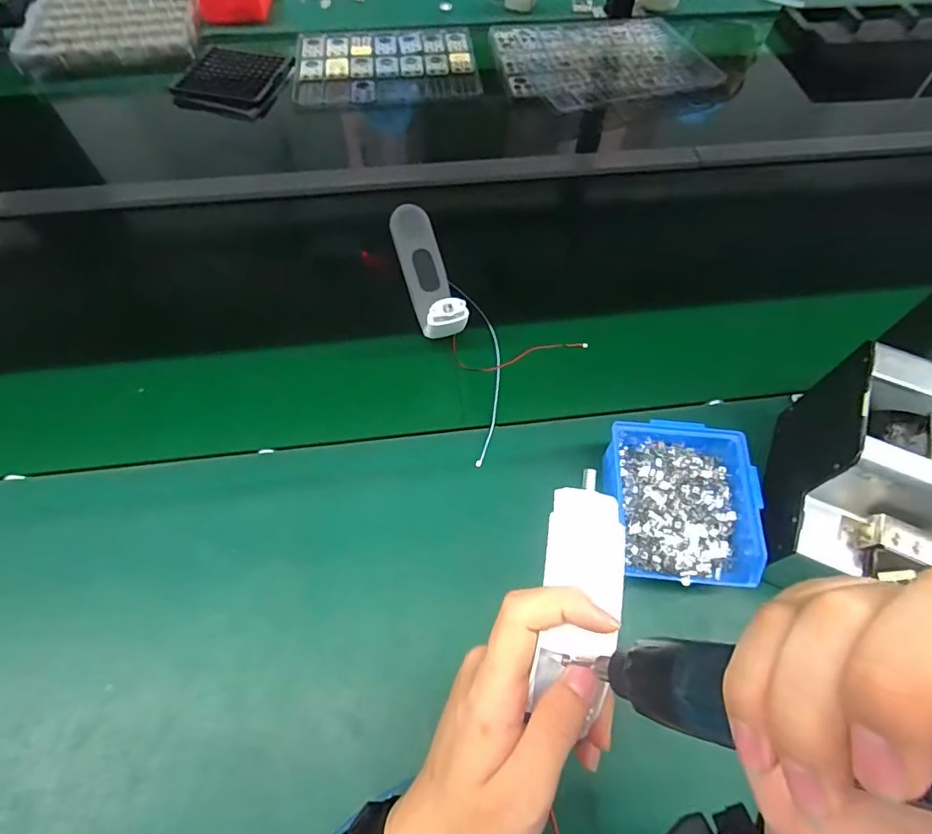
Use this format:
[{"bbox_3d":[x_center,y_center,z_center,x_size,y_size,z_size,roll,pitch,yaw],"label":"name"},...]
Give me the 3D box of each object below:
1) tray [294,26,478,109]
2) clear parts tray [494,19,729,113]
[{"bbox_3d":[-0.142,-0.632,0.898,0.317,0.014,0.233,-5,62,-6],"label":"tray"},{"bbox_3d":[0.245,-0.649,0.905,0.362,0.027,0.306,-11,62,-9],"label":"clear parts tray"}]

